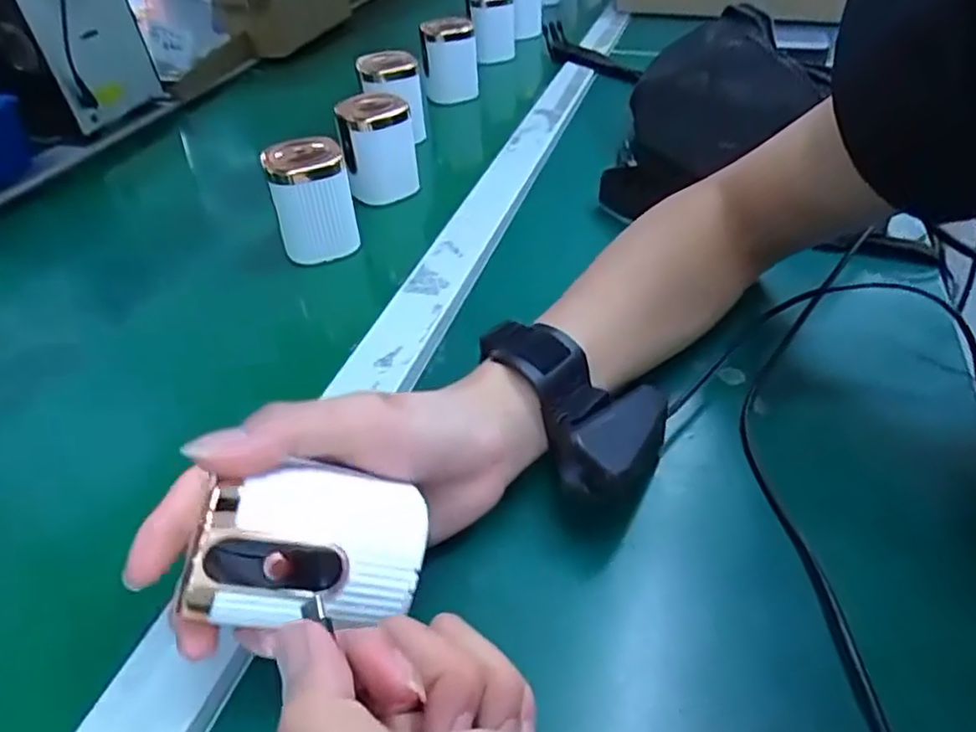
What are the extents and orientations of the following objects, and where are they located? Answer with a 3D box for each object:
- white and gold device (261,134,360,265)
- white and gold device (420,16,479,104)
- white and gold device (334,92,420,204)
[{"bbox_3d":[-0.125,-0.118,0.460,0.051,0.070,0.047,-15,45,-13],"label":"white and gold device"},{"bbox_3d":[-0.040,-0.318,0.679,0.057,0.072,0.050,-5,44,-2],"label":"white and gold device"},{"bbox_3d":[-0.089,-0.176,0.520,0.055,0.070,0.051,-12,45,-9],"label":"white and gold device"}]

